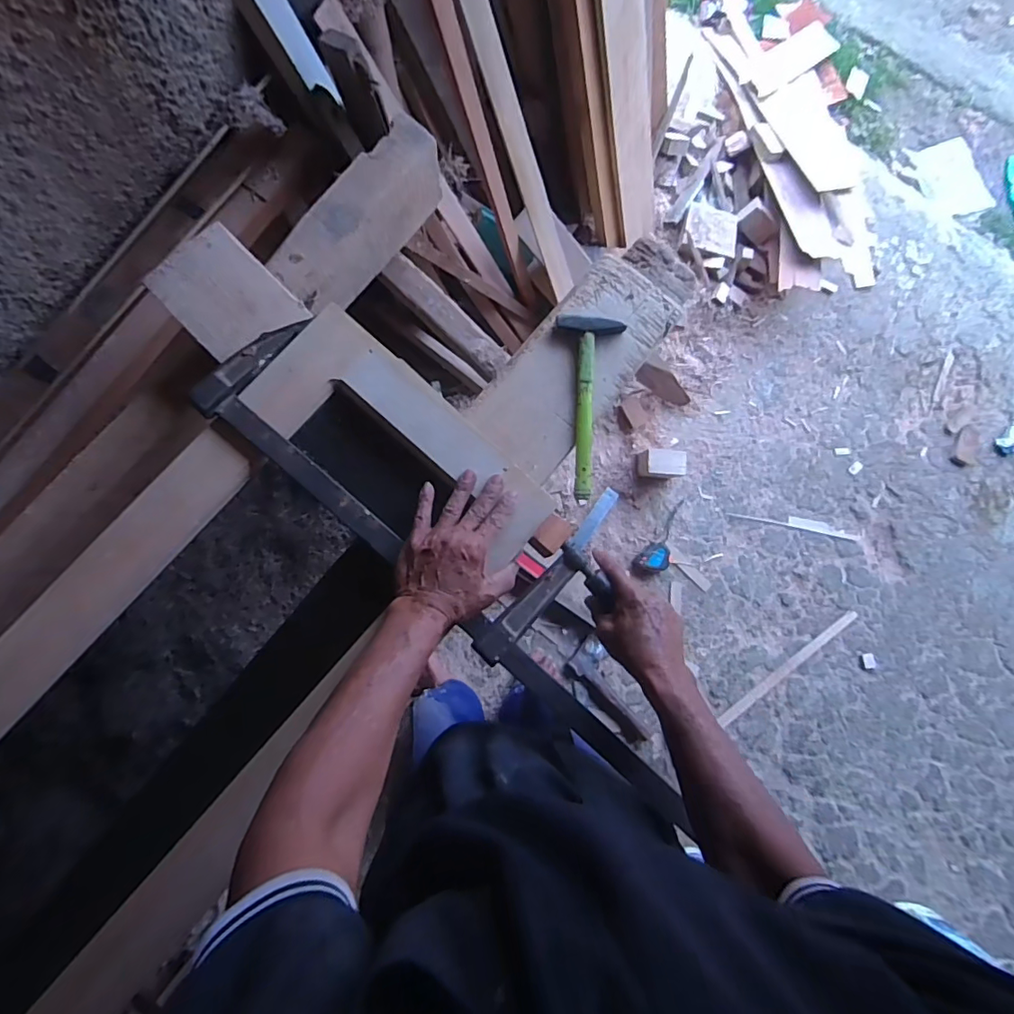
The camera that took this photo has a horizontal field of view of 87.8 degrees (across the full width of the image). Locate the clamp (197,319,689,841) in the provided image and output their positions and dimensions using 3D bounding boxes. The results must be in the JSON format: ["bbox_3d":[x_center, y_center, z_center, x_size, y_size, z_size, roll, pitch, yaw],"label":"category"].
[{"bbox_3d":[-0.039,0.048,0.573,0.672,0.043,0.151,41,82,0],"label":"clamp"}]

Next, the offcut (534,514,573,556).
[{"bbox_3d":[0.053,0.030,0.595,0.030,0.008,0.041,43,82,4],"label":"offcut"}]

